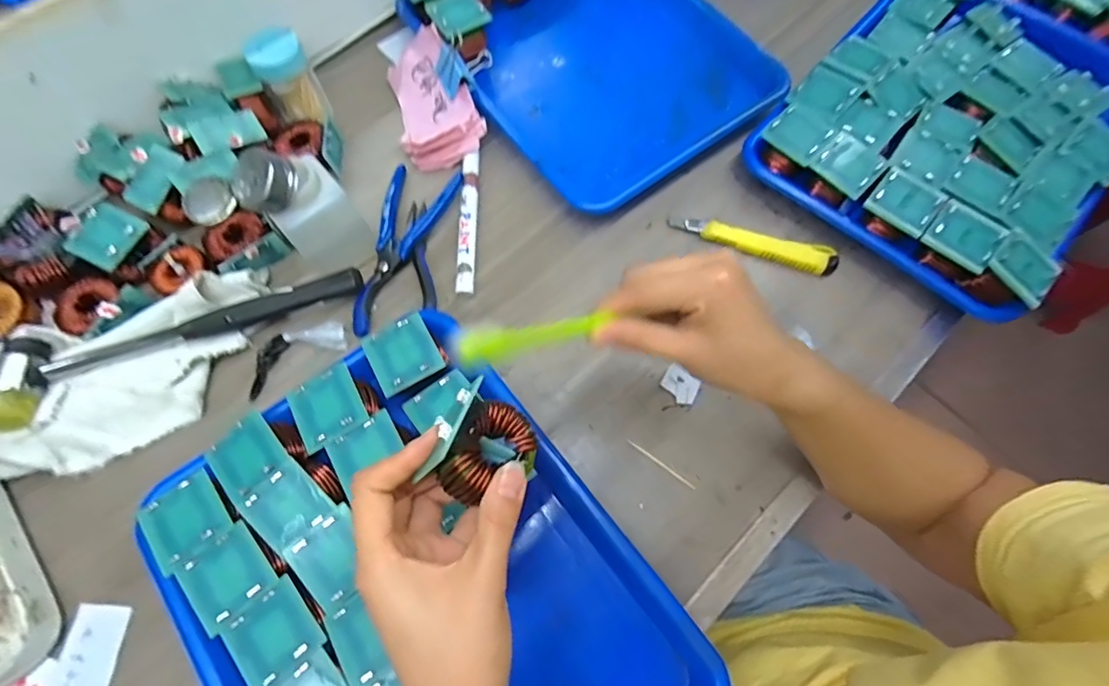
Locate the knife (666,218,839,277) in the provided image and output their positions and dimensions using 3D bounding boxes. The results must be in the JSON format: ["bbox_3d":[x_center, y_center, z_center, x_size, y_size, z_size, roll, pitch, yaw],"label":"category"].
[{"bbox_3d":[0.165,-0.082,0.423,0.137,0.018,0.022,16,71,4],"label":"knife"}]

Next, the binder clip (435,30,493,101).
[{"bbox_3d":[-0.081,-0.251,0.453,0.050,0.024,0.045,-25,73,-9],"label":"binder clip"}]

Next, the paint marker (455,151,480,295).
[{"bbox_3d":[-0.073,-0.104,0.428,0.015,0.014,0.136,0,71,-1],"label":"paint marker"}]

